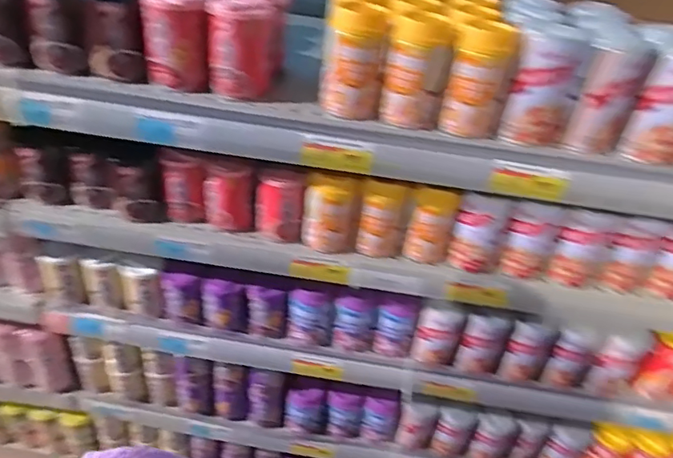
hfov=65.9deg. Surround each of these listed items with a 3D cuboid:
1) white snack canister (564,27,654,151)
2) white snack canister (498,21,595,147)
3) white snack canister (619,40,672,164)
[{"bbox_3d":[0.292,-0.143,0.560,0.059,0.115,0.066,26,42,23],"label":"white snack canister"},{"bbox_3d":[0.224,-0.155,0.559,0.069,0.115,0.057,20,39,15],"label":"white snack canister"},{"bbox_3d":[0.368,-0.138,0.565,0.066,0.116,0.076,30,43,27],"label":"white snack canister"}]

